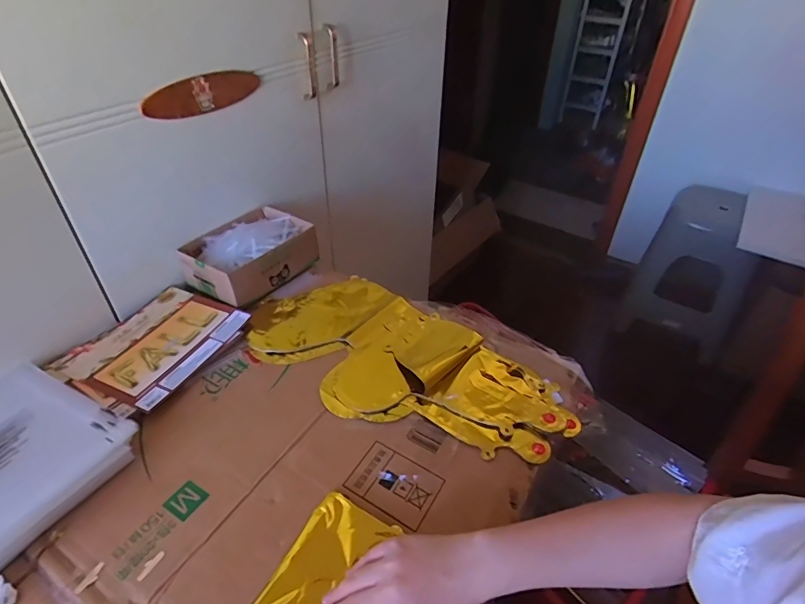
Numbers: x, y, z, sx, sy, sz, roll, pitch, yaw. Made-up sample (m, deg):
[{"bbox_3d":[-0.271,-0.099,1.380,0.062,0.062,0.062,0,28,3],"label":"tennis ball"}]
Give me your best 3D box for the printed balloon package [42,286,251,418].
[{"bbox_3d":[-0.333,0.057,0.631,0.165,0.014,0.205,20,43,21],"label":"printed balloon package"}]

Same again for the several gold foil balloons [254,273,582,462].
[{"bbox_3d":[-0.005,0.077,0.618,0.425,0.016,0.211,28,46,29],"label":"several gold foil balloons"}]

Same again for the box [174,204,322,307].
[{"bbox_3d":[-0.246,-0.080,0.750,0.135,0.071,0.183,23,43,23],"label":"box"}]

